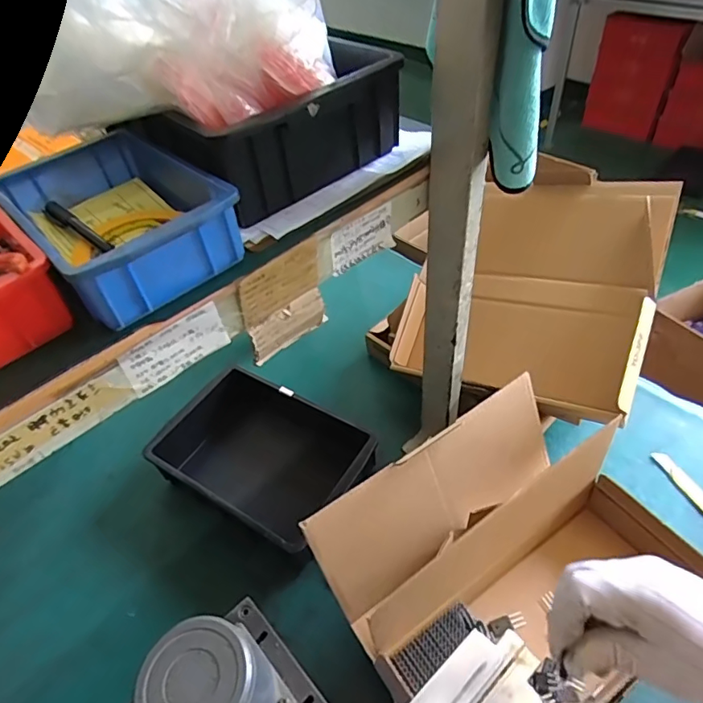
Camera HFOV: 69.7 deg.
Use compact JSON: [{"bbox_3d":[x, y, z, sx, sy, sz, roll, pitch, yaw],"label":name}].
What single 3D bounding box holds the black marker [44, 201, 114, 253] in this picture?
[{"bbox_3d":[-0.223,-0.101,0.410,0.097,0.009,0.013,30,57,30],"label":"black marker"}]

